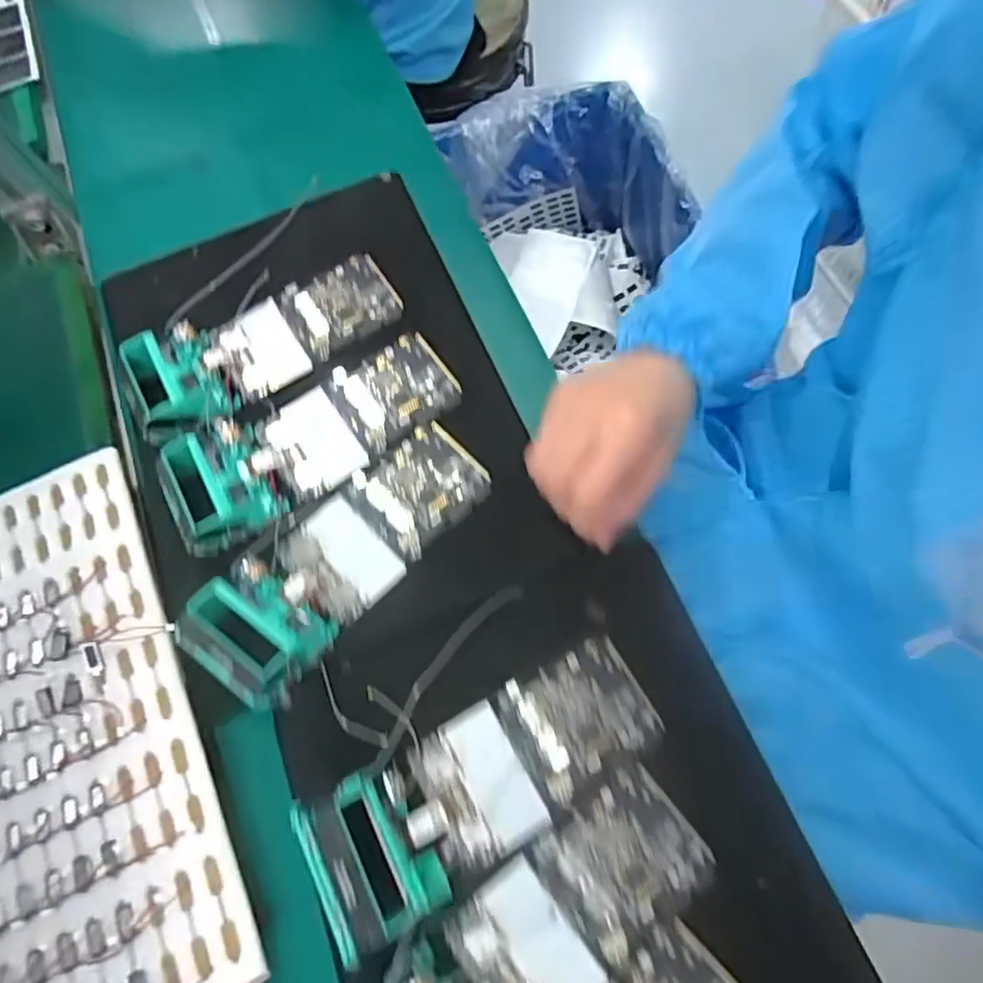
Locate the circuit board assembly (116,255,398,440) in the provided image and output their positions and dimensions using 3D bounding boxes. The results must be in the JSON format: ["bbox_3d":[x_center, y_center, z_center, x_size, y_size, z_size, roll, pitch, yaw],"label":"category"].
[{"bbox_3d":[-0.162,-0.111,0.447,0.193,0.029,0.071,-34,70,-11],"label":"circuit board assembly"}]

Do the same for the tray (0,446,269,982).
[{"bbox_3d":[-0.275,0.147,0.352,0.210,0.017,0.315,-26,68,-7],"label":"tray"}]

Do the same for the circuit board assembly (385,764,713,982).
[{"bbox_3d":[0.020,0.221,0.309,0.193,0.035,0.072,-40,71,-13],"label":"circuit board assembly"}]

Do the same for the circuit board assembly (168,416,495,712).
[{"bbox_3d":[-0.089,0.032,0.383,0.071,0.036,0.194,39,74,17],"label":"circuit board assembly"}]

